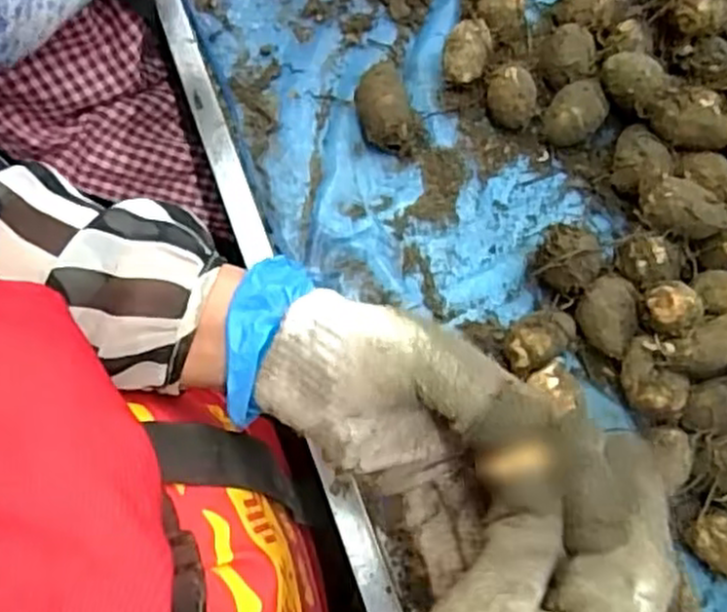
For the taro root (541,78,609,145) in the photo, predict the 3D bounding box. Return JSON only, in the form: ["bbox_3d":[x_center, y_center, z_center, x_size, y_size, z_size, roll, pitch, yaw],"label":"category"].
[{"bbox_3d":[0.150,-0.134,0.536,0.036,0.031,0.048,43,79,11],"label":"taro root"}]

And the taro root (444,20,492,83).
[{"bbox_3d":[0.074,-0.181,0.548,0.031,0.027,0.049,16,75,4],"label":"taro root"}]

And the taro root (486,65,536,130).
[{"bbox_3d":[0.105,-0.149,0.539,0.033,0.030,0.035,0,74,0],"label":"taro root"}]

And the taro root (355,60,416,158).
[{"bbox_3d":[0.015,-0.139,0.538,0.037,0.031,0.058,-10,75,-3],"label":"taro root"}]

